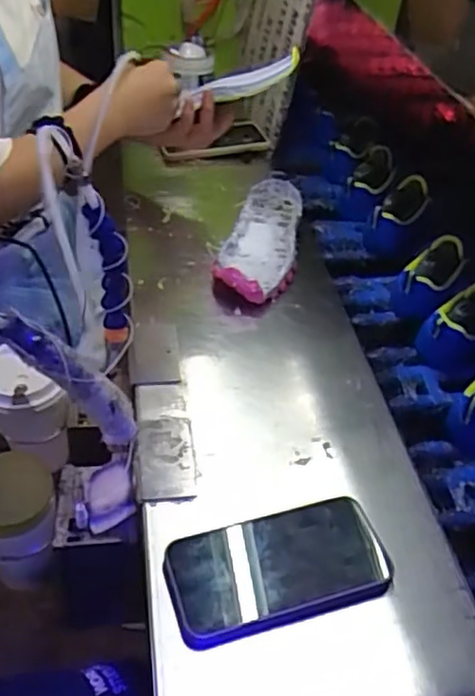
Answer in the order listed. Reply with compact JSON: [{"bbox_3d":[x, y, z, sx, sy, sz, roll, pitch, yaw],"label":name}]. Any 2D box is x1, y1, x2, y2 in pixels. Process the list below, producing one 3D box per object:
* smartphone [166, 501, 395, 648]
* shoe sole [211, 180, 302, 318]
[{"bbox_3d":[0.031,0.160,0.485,0.163,0.012,0.078,-12,39,-16],"label":"smartphone"},{"bbox_3d":[0.030,-0.129,0.806,0.085,0.053,0.247,7,37,9],"label":"shoe sole"}]

